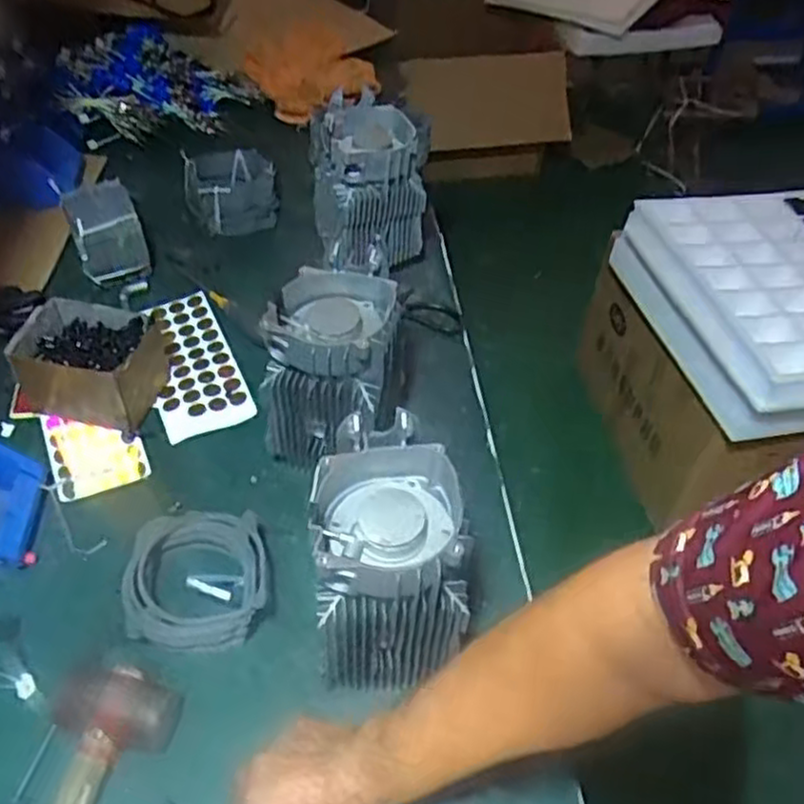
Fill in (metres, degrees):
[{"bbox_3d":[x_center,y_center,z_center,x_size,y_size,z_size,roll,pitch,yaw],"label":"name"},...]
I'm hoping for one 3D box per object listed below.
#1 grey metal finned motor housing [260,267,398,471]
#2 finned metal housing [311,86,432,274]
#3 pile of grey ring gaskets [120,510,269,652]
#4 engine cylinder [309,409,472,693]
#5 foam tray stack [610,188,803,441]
[{"bbox_3d":[-0.076,-0.020,0.770,0.111,0.211,0.108,7,47,3],"label":"grey metal finned motor housing"},{"bbox_3d":[-0.046,-0.294,0.988,0.138,0.183,0.114,-15,49,-17],"label":"finned metal housing"},{"bbox_3d":[-0.188,0.167,0.682,0.128,0.052,0.125,-1,47,-4],"label":"pile of grey ring gaskets"},{"bbox_3d":[-0.014,0.143,0.629,0.117,0.210,0.136,-3,47,-6],"label":"engine cylinder"},{"bbox_3d":[0.735,-0.208,1.353,0.599,0.172,0.507,-7,56,-10],"label":"foam tray stack"}]

